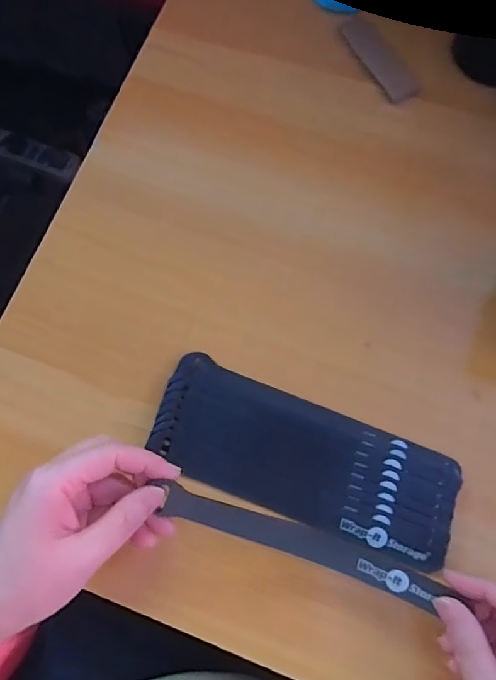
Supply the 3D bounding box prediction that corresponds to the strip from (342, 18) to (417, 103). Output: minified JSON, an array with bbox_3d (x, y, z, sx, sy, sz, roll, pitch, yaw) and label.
[{"bbox_3d":[0.113,-0.242,0.433,0.029,0.006,0.092,-26,76,-6],"label":"strip"}]

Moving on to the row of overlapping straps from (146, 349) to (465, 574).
[{"bbox_3d":[0.037,0.079,0.333,0.198,0.013,0.076,22,76,7],"label":"row of overlapping straps"}]

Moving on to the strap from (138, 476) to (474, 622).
[{"bbox_3d":[0.031,0.123,0.305,0.175,0.013,0.020,16,71,9],"label":"strap"}]

